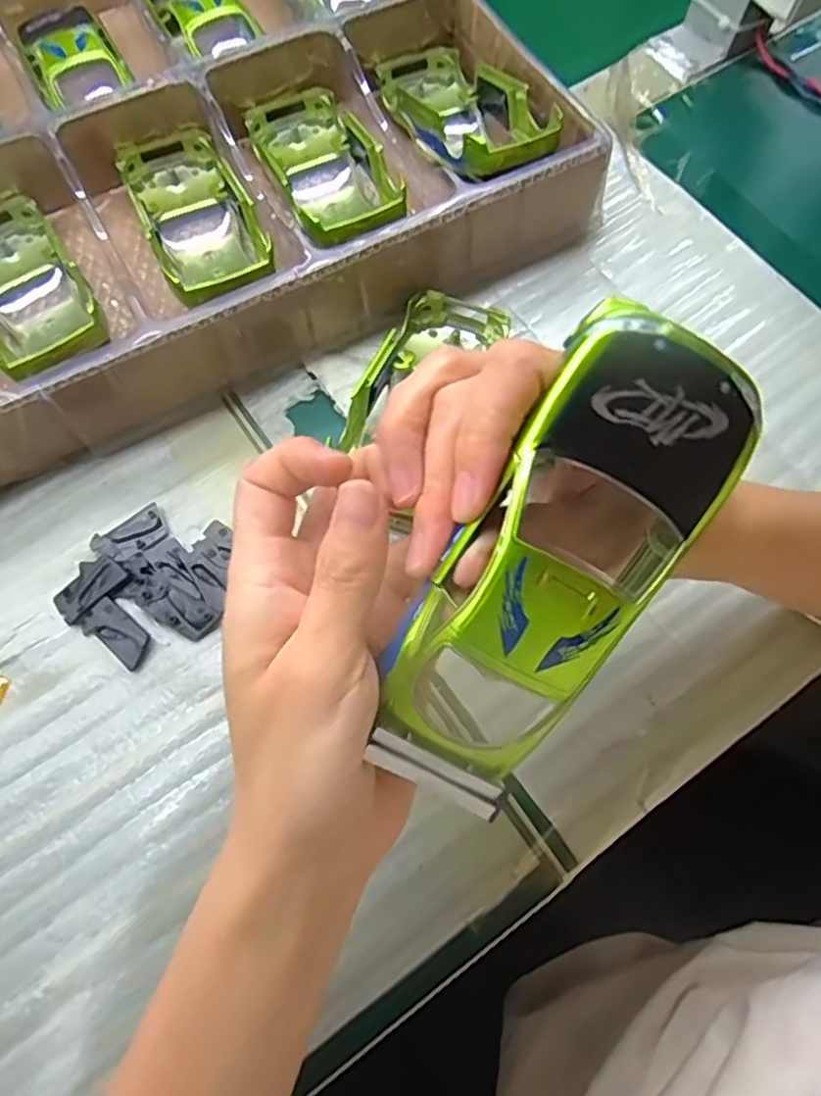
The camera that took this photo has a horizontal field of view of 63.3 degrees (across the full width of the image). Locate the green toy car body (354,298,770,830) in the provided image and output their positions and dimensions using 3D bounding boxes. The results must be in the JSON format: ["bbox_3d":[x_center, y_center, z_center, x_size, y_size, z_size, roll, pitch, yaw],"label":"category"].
[{"bbox_3d":[0.035,0.006,0.171,0.047,0.037,0.128,33,102,9],"label":"green toy car body"}]

